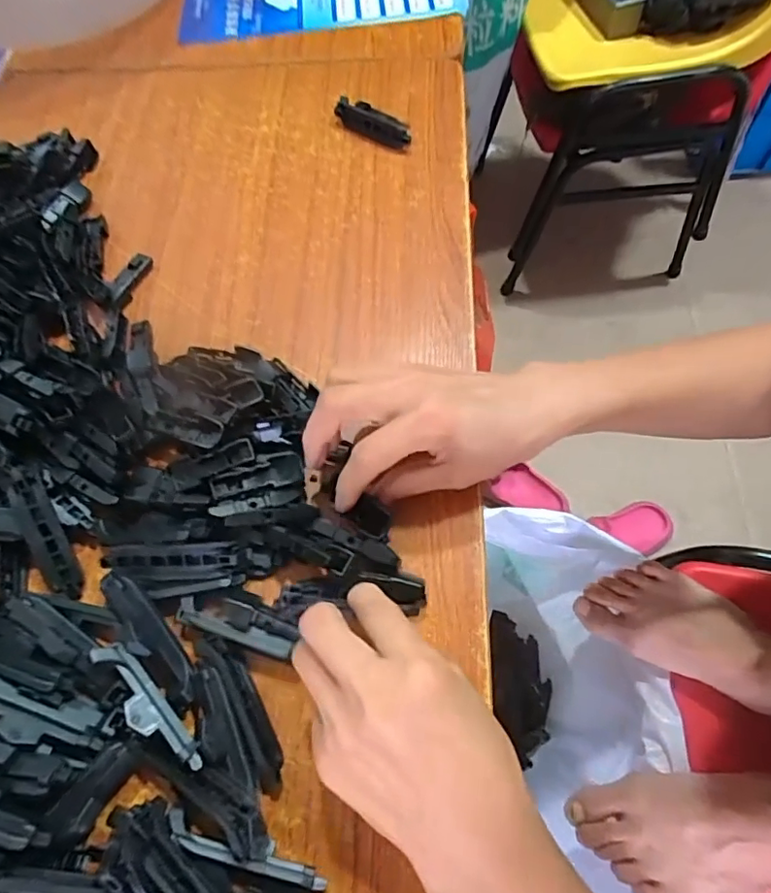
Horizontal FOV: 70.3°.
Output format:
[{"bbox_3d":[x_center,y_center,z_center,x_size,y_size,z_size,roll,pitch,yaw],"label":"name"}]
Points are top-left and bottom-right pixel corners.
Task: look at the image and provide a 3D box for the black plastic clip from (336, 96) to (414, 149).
[{"bbox_3d":[-0.009,-0.262,0.444,0.069,0.019,0.019,29,70,15],"label":"black plastic clip"}]

